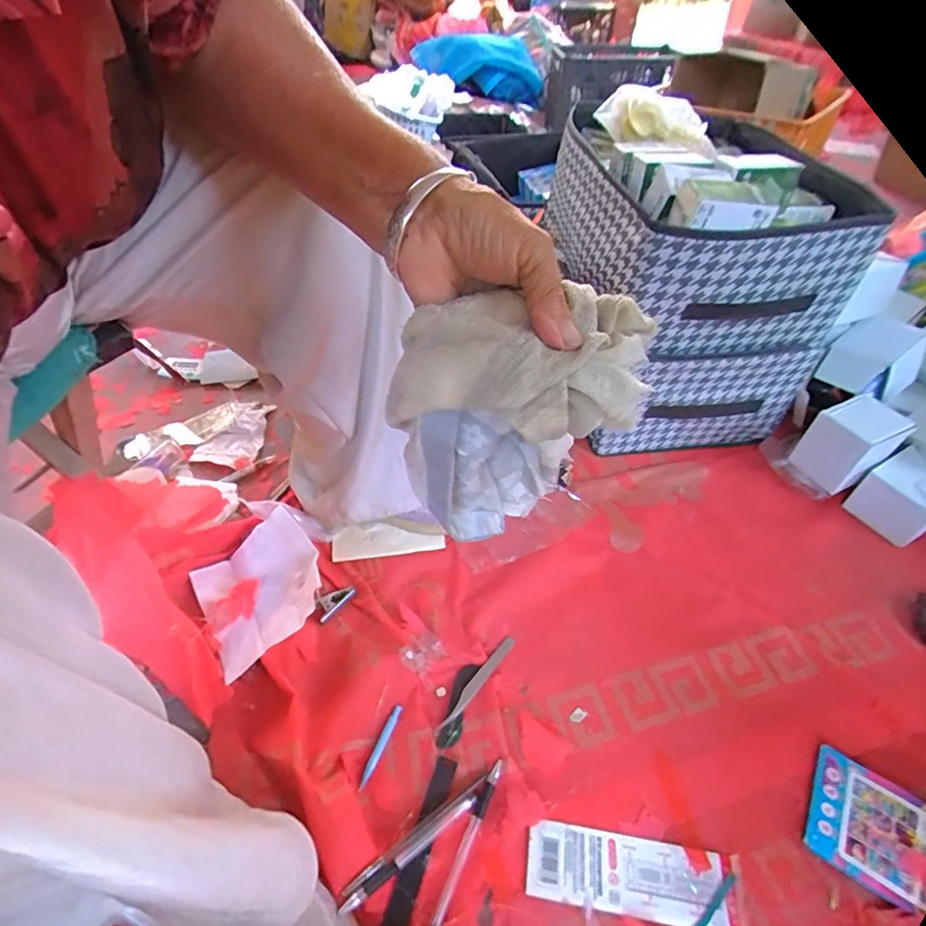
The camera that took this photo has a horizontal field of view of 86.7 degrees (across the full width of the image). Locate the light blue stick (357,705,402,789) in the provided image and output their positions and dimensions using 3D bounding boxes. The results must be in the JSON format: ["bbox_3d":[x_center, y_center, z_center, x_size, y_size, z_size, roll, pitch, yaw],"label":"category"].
[{"bbox_3d":[-0.079,0.270,0.469,0.010,0.006,0.074,18,48,16],"label":"light blue stick"}]

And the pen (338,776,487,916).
[{"bbox_3d":[-0.037,0.312,0.407,0.139,0.014,0.016,-20,48,-35],"label":"pen"}]

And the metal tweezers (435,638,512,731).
[{"bbox_3d":[0.014,0.227,0.507,0.014,0.005,0.118,31,53,26],"label":"metal tweezers"}]

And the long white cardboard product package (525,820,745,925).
[{"bbox_3d":[0.139,0.339,0.403,0.169,0.004,0.051,7,46,6],"label":"long white cardboard product package"}]

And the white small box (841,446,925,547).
[{"bbox_3d":[0.563,0.045,0.629,0.091,0.080,0.080,-22,50,-20],"label":"white small box"}]

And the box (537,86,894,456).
[{"bbox_3d":[0.303,-0.283,0.736,0.300,0.374,0.406,-7,47,-7],"label":"box"}]

